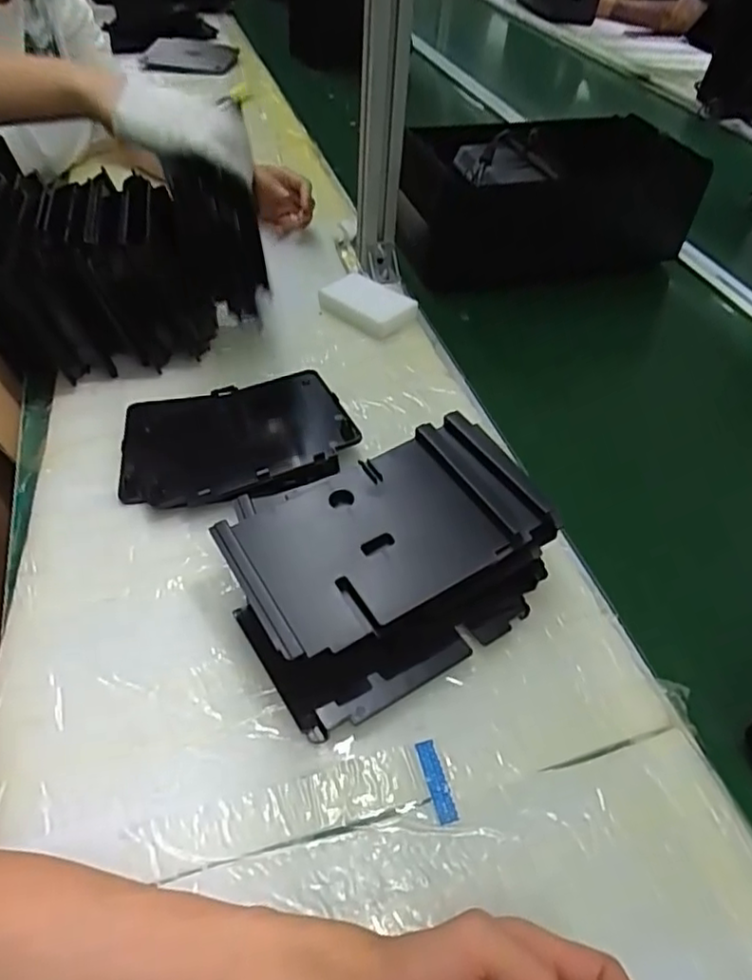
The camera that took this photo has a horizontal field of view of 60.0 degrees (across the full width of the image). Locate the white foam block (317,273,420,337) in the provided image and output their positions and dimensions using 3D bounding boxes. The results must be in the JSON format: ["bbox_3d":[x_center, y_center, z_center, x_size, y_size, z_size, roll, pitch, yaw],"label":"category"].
[{"bbox_3d":[-0.012,-0.212,0.743,0.102,0.022,0.063,35,56,28],"label":"white foam block"}]

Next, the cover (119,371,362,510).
[{"bbox_3d":[-0.127,-0.046,0.589,0.201,0.025,0.160,-11,48,-10],"label":"cover"}]

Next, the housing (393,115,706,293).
[{"bbox_3d":[0.207,-0.383,0.856,0.368,0.153,0.155,-5,48,-5],"label":"housing"}]

